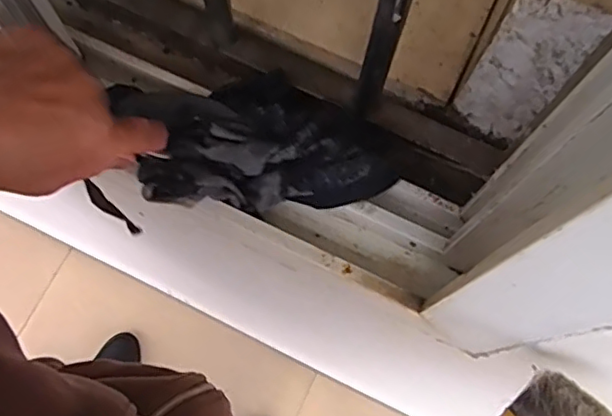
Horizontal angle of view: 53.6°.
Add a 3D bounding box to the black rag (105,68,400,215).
[{"bbox_3d":[-0.035,-0.049,0.406,0.176,0.031,0.097,-4,73,-3],"label":"black rag"}]

